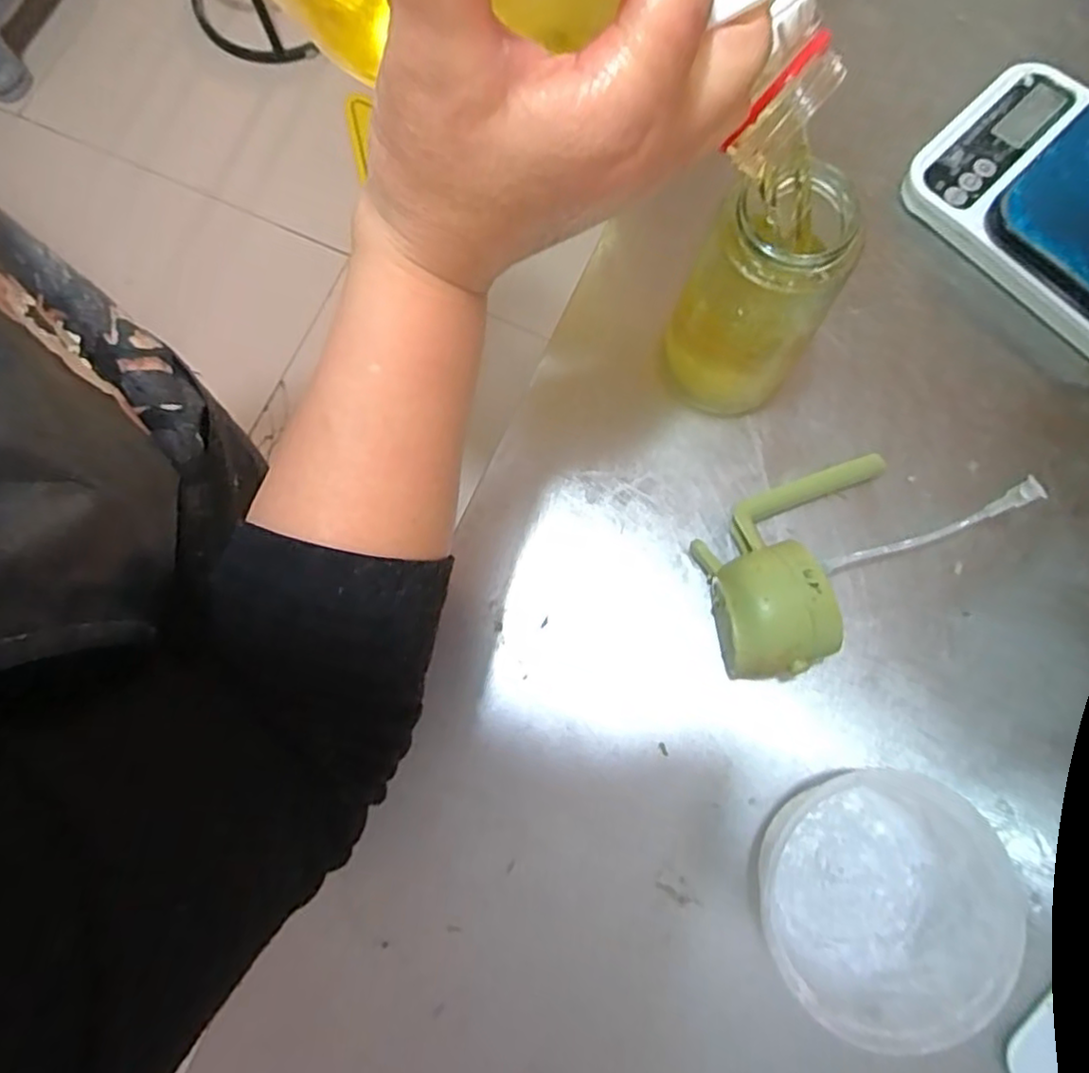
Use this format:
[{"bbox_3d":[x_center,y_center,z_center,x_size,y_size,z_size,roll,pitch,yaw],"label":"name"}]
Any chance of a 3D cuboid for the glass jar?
[{"bbox_3d":[0.109,-0.114,0.342,0.060,0.151,0.060,0,80,-1],"label":"glass jar"}]

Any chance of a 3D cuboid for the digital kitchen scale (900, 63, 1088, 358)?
[{"bbox_3d":[0.331,-0.205,0.417,0.182,0.041,0.132,44,82,7],"label":"digital kitchen scale"}]

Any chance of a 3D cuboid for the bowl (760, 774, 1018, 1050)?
[{"bbox_3d":[0.166,0.180,0.329,0.093,0.064,0.113,44,82,7],"label":"bowl"}]

